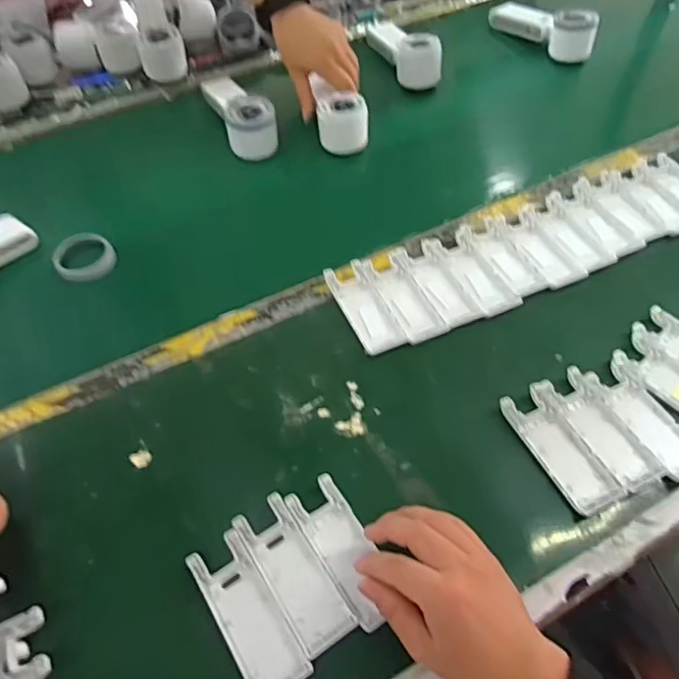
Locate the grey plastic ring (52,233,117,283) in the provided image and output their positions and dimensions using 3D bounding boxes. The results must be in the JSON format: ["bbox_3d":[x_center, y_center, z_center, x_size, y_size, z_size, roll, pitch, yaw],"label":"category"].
[{"bbox_3d":[-0.266,-0.087,0.575,0.058,0.016,0.058,-2,53,2],"label":"grey plastic ring"}]

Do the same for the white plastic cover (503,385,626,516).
[{"bbox_3d":[0.173,0.083,0.432,0.044,0.012,0.103,-20,55,-12],"label":"white plastic cover"}]

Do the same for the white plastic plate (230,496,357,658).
[{"bbox_3d":[-0.031,0.160,0.380,0.039,0.013,0.104,-30,57,-18],"label":"white plastic plate"}]

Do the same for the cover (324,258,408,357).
[{"bbox_3d":[0.024,-0.032,0.520,0.040,0.011,0.101,-21,55,-12],"label":"cover"}]

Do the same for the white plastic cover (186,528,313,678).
[{"bbox_3d":[-0.060,0.181,0.367,0.040,0.010,0.105,-29,57,-18],"label":"white plastic cover"}]

